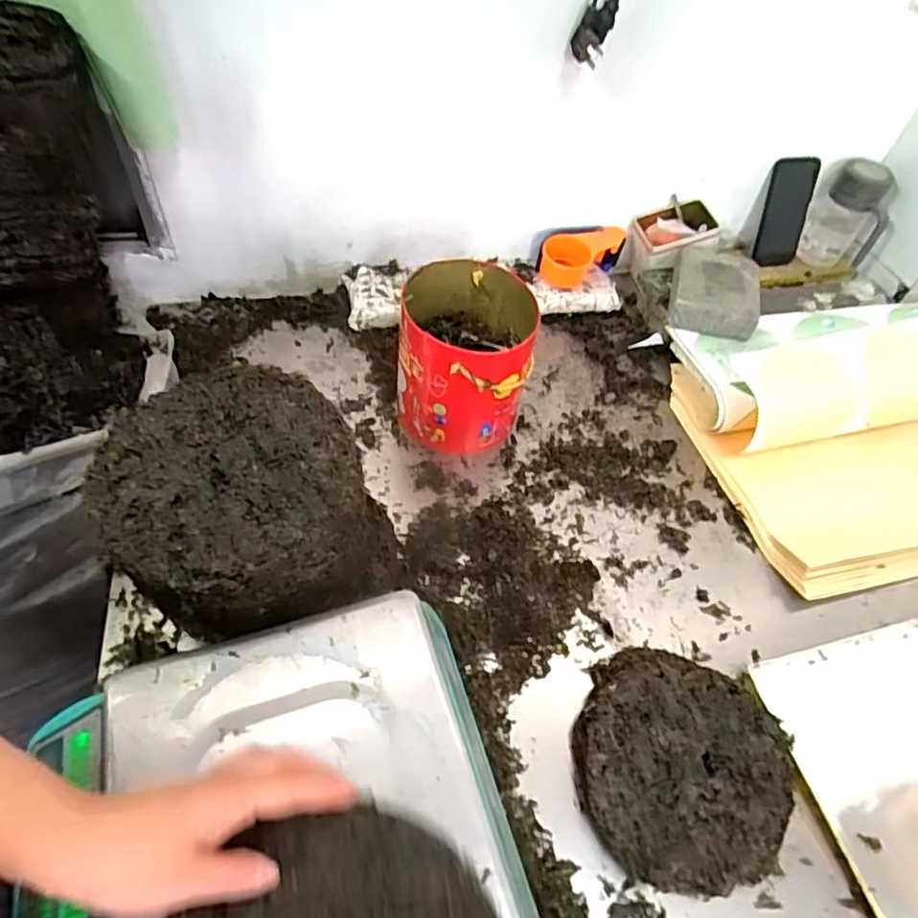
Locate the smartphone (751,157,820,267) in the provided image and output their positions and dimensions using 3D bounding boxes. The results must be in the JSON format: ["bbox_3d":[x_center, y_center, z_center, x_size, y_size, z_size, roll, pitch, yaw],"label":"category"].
[{"bbox_3d":[0.554,-0.415,1.020,0.075,0.178,0.011,-5,40,2],"label":"smartphone"}]

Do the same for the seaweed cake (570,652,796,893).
[{"bbox_3d":[0.210,0.288,0.565,0.192,0.023,0.199,20,54,11],"label":"seaweed cake"}]

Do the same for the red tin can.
[{"bbox_3d":[0.005,-0.123,0.774,0.156,0.184,0.172,5,52,0],"label":"red tin can"}]

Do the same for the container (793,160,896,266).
[{"bbox_3d":[0.646,-0.406,1.011,0.100,0.157,0.083,7,52,-2],"label":"container"}]

